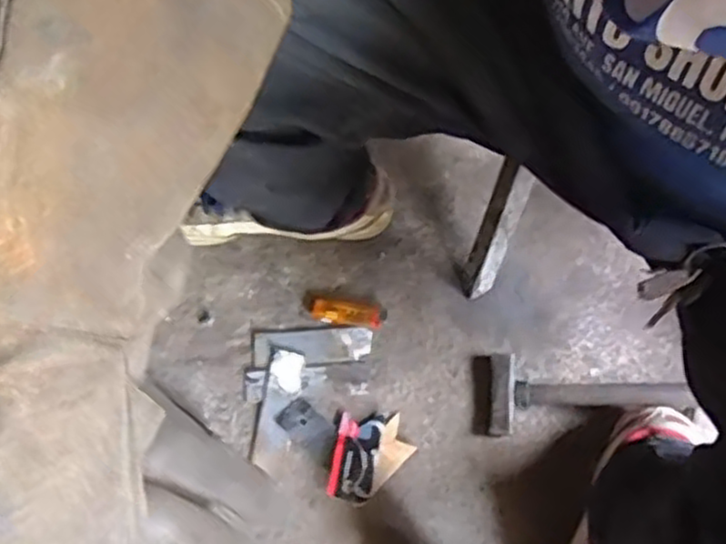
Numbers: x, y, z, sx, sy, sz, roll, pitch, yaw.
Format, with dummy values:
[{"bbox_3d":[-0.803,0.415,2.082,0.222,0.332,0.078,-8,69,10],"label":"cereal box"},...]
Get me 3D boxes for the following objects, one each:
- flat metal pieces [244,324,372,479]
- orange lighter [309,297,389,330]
[{"bbox_3d":[-0.055,0.129,0.756,0.127,0.014,0.141,-4,77,0],"label":"flat metal pieces"},{"bbox_3d":[-0.016,0.043,0.775,0.080,0.018,0.027,8,77,3],"label":"orange lighter"}]

